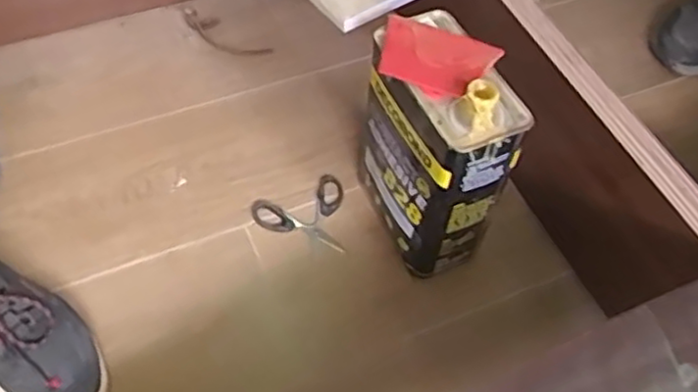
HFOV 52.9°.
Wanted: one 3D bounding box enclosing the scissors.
[{"bbox_3d":[-0.048,0.030,0.840,0.113,0.006,0.099,-21,59,-17],"label":"scissors"}]

